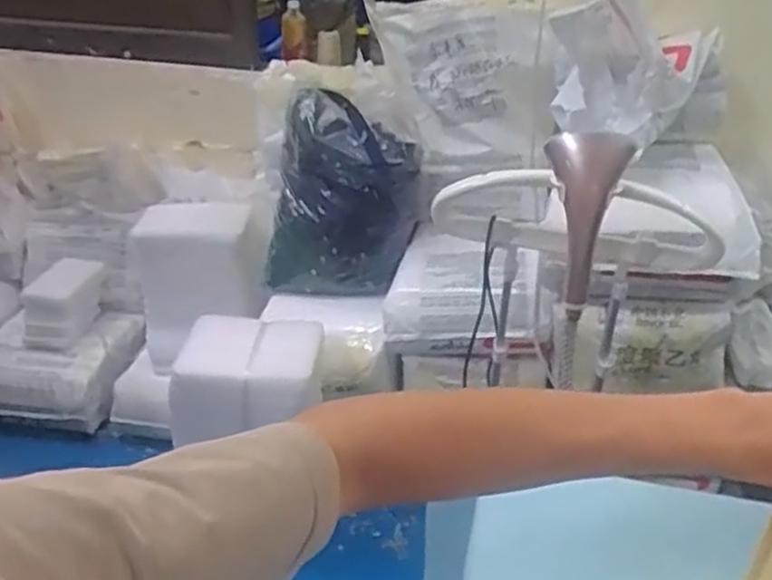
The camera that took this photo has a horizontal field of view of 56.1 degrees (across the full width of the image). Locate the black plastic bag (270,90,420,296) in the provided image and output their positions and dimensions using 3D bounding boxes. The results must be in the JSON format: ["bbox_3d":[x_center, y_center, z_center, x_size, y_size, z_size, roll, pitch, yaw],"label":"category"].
[{"bbox_3d":[-0.099,-0.202,1.655,0.348,0.396,0.238,-1,29,-4],"label":"black plastic bag"}]

